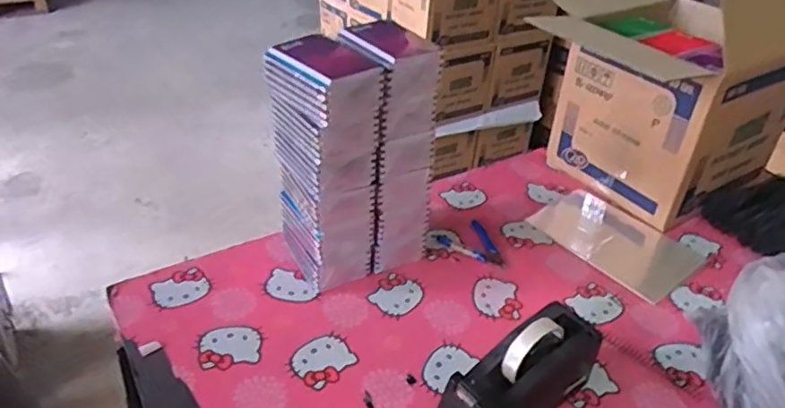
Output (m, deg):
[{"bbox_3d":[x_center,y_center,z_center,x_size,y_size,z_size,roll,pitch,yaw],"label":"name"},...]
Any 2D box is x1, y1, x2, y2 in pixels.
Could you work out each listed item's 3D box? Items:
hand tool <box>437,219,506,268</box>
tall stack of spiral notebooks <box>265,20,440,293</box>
[{"bbox_3d":[0.136,0.070,0.960,0.082,0.011,0.104,-21,42,-31],"label":"hand tool"},{"bbox_3d":[-0.057,-0.060,0.848,0.202,0.337,0.136,-22,43,-31],"label":"tall stack of spiral notebooks"}]

